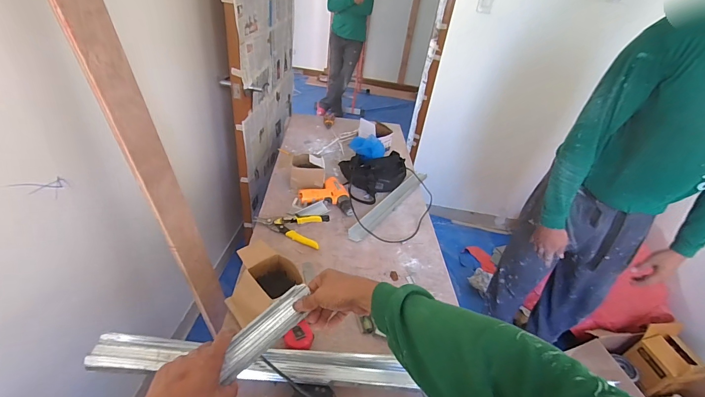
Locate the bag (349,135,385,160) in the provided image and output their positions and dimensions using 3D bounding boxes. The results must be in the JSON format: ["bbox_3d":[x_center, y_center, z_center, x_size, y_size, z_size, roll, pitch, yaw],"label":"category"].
[{"bbox_3d":[0.062,-0.214,1.338,0.098,0.074,0.150,-13,39,-28],"label":"bag"}]

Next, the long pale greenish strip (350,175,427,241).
[{"bbox_3d":[0.147,0.007,1.279,0.066,0.034,0.534,25,37,24],"label":"long pale greenish strip"}]

